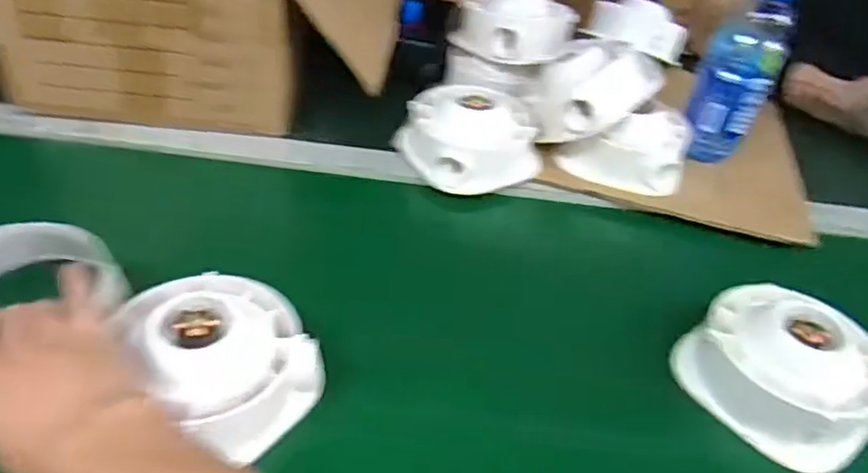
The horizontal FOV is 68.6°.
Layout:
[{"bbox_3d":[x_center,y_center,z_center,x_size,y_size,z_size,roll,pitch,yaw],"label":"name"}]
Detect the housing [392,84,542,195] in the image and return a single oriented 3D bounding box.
[{"bbox_3d":[0.039,-0.112,0.682,0.132,0.072,0.115,-18,46,-27],"label":"housing"}]

